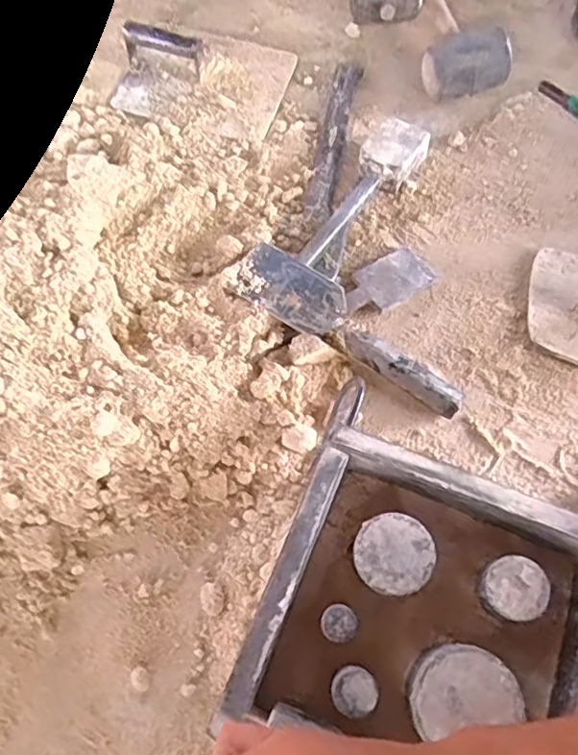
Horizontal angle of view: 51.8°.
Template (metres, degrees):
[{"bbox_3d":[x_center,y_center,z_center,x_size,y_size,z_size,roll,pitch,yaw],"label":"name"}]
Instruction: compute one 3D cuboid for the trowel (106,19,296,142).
[{"bbox_3d":[-0.110,-0.400,0.758,0.209,0.055,0.172,16,71,7],"label":"trowel"}]

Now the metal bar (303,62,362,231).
[{"bbox_3d":[0.053,-0.294,0.737,0.033,0.014,0.261,11,70,5],"label":"metal bar"}]

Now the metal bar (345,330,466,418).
[{"bbox_3d":[0.113,-0.004,0.604,0.129,0.035,0.026,32,73,12],"label":"metal bar"}]

